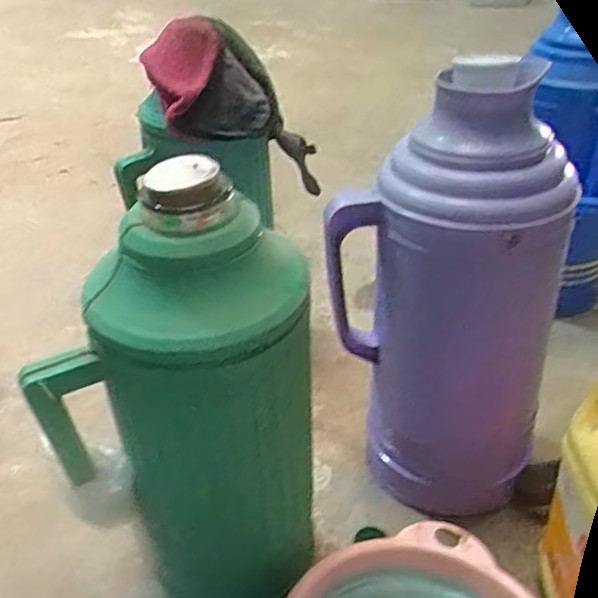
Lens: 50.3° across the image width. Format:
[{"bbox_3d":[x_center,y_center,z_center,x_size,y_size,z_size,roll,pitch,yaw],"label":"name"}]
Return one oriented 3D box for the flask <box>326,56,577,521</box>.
[{"bbox_3d":[0.115,0.014,0.506,0.123,0.356,0.142,-24,41,-28],"label":"flask"}]

